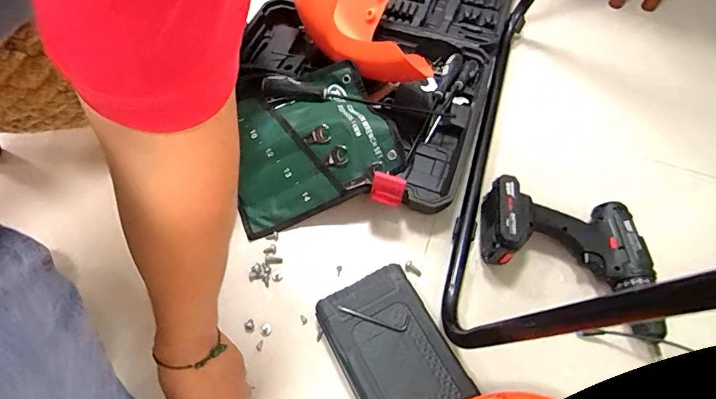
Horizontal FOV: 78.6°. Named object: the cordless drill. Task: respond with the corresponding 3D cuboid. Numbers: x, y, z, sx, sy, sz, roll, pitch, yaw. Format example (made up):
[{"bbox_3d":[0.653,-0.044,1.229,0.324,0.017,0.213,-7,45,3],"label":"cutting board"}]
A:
[{"bbox_3d":[0.263,0.069,0.552,0.209,0.067,0.161,12,61,5],"label":"cordless drill"}]

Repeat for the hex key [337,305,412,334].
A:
[{"bbox_3d":[0.018,0.139,0.509,0.084,0.004,0.019,8,61,3],"label":"hex key"}]

